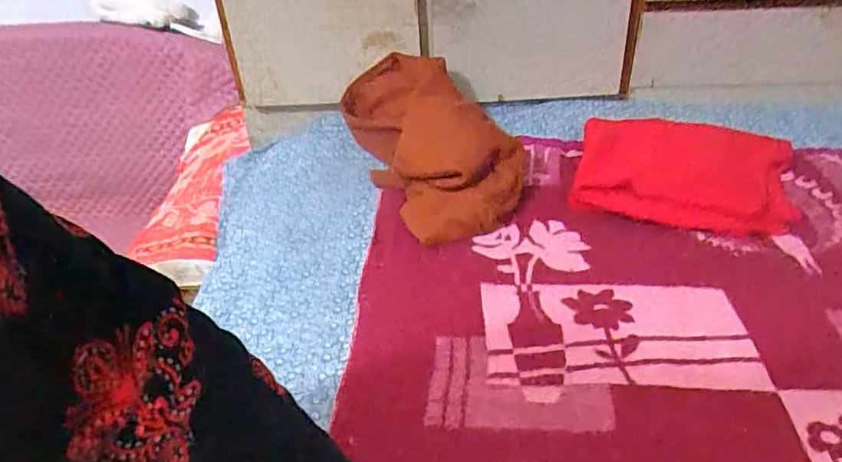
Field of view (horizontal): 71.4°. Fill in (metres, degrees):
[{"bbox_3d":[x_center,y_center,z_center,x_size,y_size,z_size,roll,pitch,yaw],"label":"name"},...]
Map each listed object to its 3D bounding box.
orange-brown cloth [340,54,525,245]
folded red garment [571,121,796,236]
[{"bbox_3d":[0.029,-0.146,0.920,0.267,0.166,0.325,-8,36,-6],"label":"orange-brown cloth"},{"bbox_3d":[0.406,-0.100,0.903,0.314,0.053,0.281,10,38,19],"label":"folded red garment"}]

